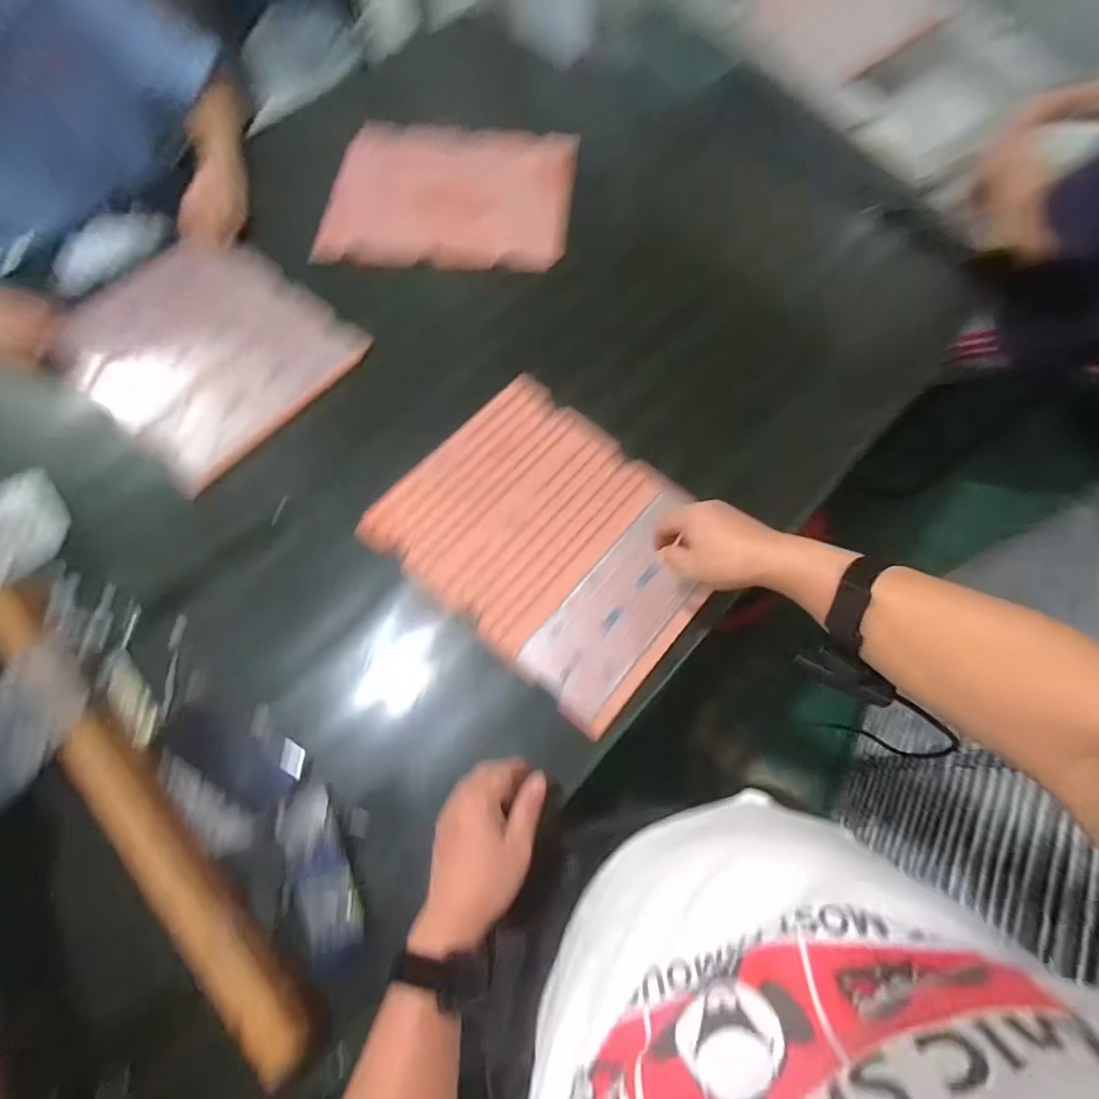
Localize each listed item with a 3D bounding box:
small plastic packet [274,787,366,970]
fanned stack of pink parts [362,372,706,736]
[{"bbox_3d":[-0.220,0.315,0.513,0.053,0.011,0.155,-25,70,-11],"label":"small plastic packet"},{"bbox_3d":[0.002,-0.019,0.641,0.370,0.021,0.290,40,72,12],"label":"fanned stack of pink parts"}]

